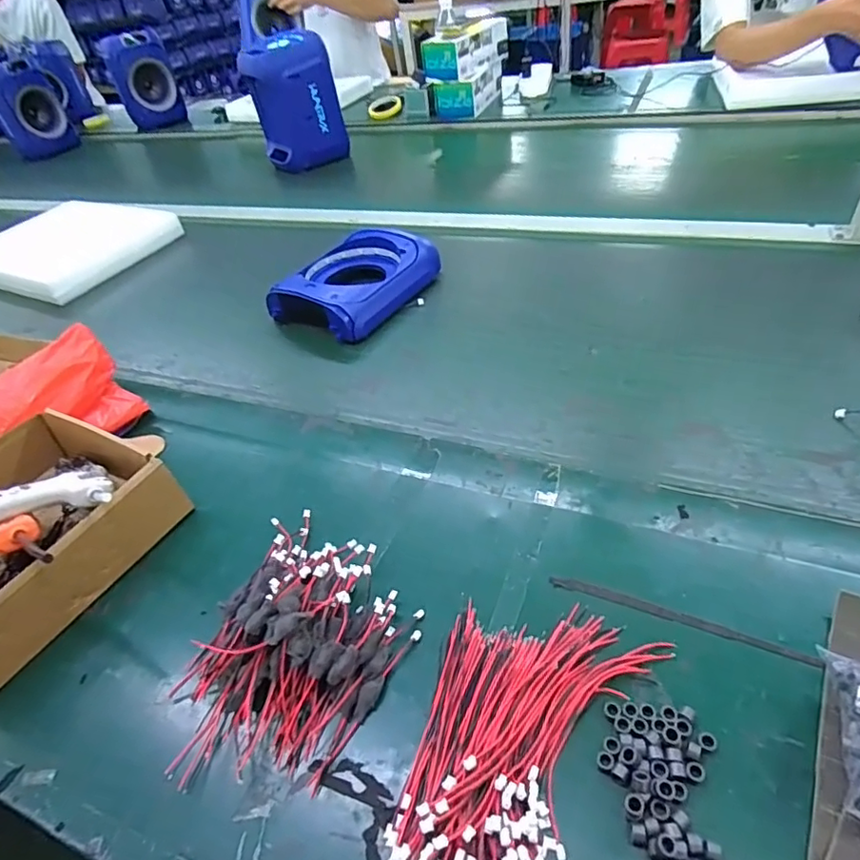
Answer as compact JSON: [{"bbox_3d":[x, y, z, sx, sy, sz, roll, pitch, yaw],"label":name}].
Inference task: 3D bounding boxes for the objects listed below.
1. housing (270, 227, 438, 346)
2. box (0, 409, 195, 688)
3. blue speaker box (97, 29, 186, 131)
[{"bbox_3d":[-0.100,-0.219,0.826,0.162,0.075,0.229,23,57,29],"label":"housing"},{"bbox_3d":[-0.371,0.085,0.518,0.188,0.088,0.238,15,47,26],"label":"box"},{"bbox_3d":[-0.744,-0.910,1.464,0.150,0.212,0.098,-27,49,-12],"label":"blue speaker box"}]

